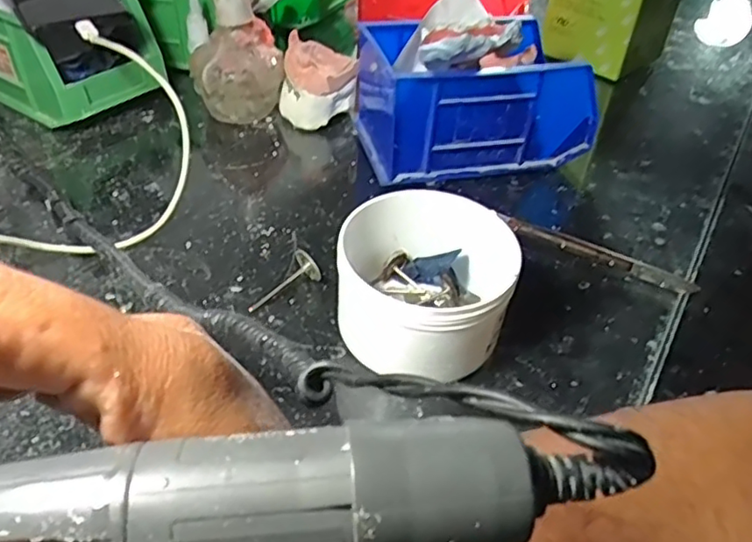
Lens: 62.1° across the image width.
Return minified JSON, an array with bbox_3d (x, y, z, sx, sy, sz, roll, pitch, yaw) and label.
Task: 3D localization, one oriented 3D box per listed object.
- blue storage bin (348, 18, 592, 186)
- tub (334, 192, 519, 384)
[{"bbox_3d":[0.076,-0.139,0.497,0.172,0.090,0.111,-6,42,-11],"label":"blue storage bin"},{"bbox_3d":[0.028,0.010,0.339,0.084,0.067,0.085,2,41,-2],"label":"tub"}]

